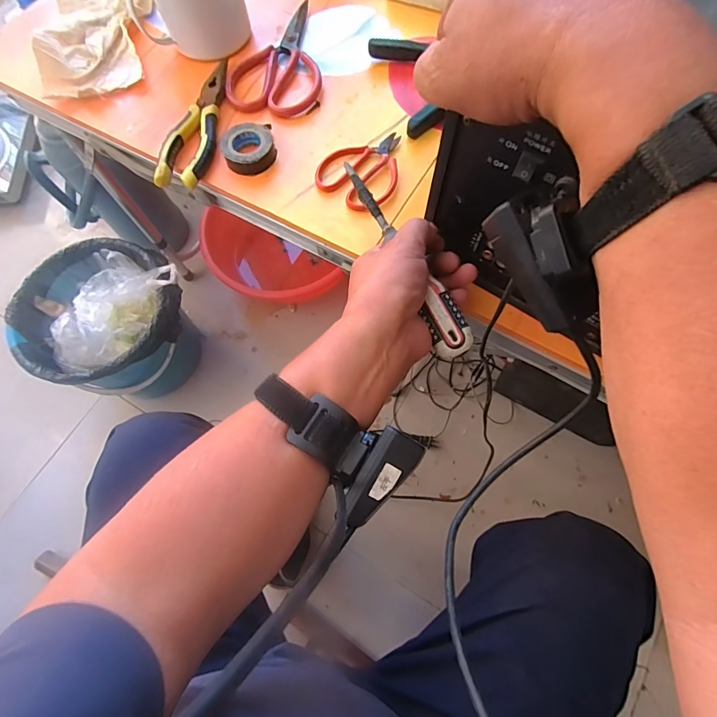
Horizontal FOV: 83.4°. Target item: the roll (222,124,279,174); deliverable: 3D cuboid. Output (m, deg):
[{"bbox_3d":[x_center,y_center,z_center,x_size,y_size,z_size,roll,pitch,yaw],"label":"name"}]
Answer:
[{"bbox_3d":[-0.114,-0.221,0.425,0.053,0.020,0.053,-1,71,2],"label":"roll"}]

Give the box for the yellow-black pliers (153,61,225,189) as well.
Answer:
[{"bbox_3d":[-0.171,-0.256,0.437,0.045,0.016,0.168,11,72,6],"label":"yellow-black pliers"}]

